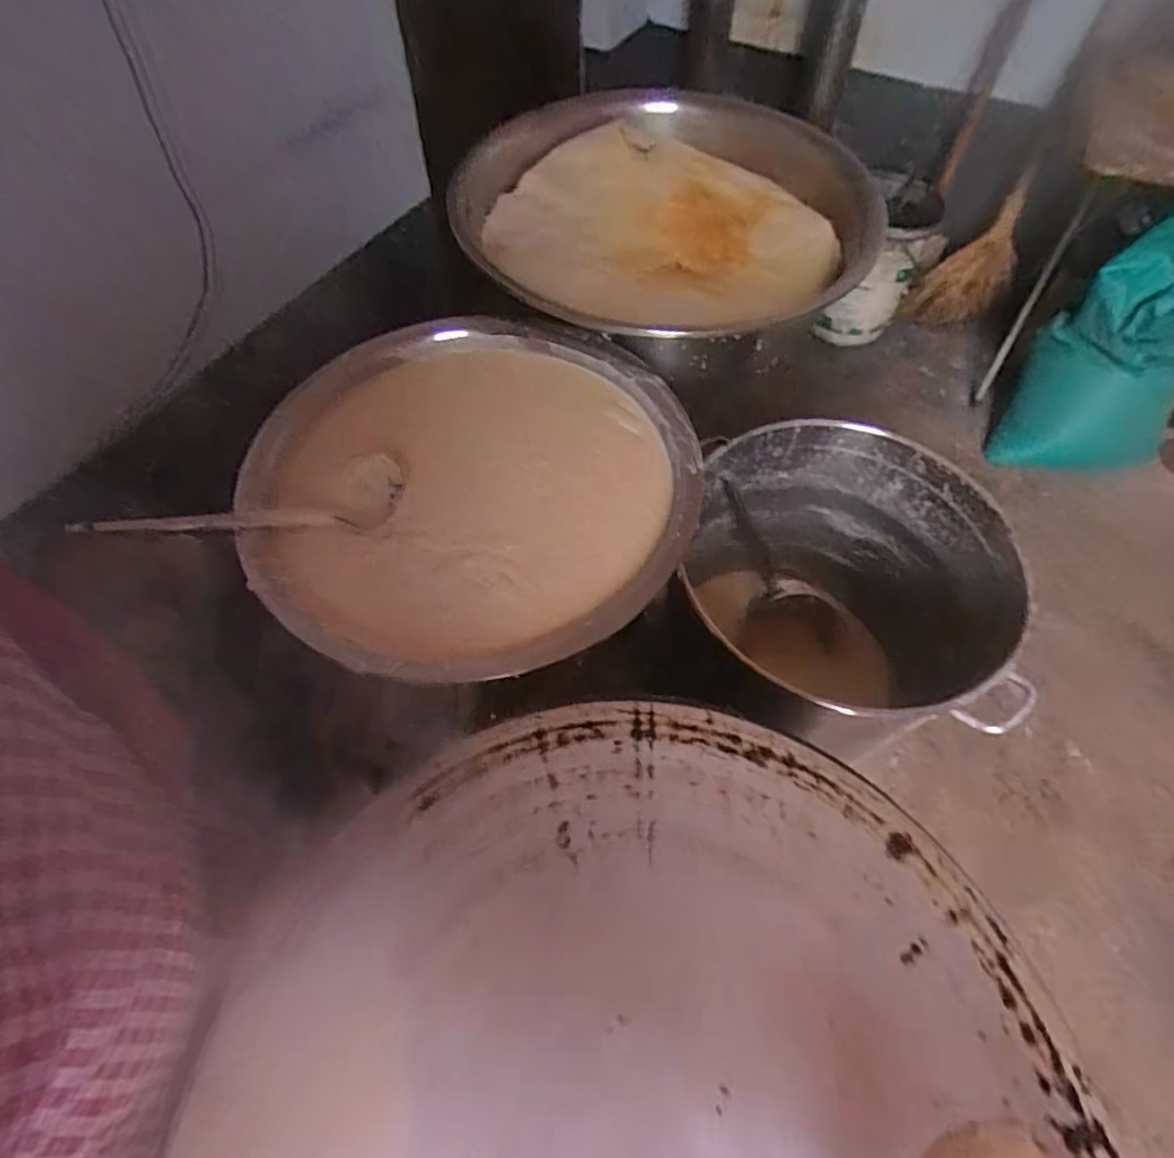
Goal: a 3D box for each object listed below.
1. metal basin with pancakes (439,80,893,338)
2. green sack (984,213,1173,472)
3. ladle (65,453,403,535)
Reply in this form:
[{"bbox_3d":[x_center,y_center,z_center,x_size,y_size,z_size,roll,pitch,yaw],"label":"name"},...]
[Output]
[{"bbox_3d":[0.111,-0.587,1.036,0.654,0.176,0.649,0,58,0],"label":"metal basin with pancakes"},{"bbox_3d":[1.213,-0.489,1.423,0.322,0.623,0.189,18,60,11],"label":"green sack"},{"bbox_3d":[-0.383,-0.088,0.726,0.333,0.048,0.104,-10,57,-25],"label":"ladle"}]

